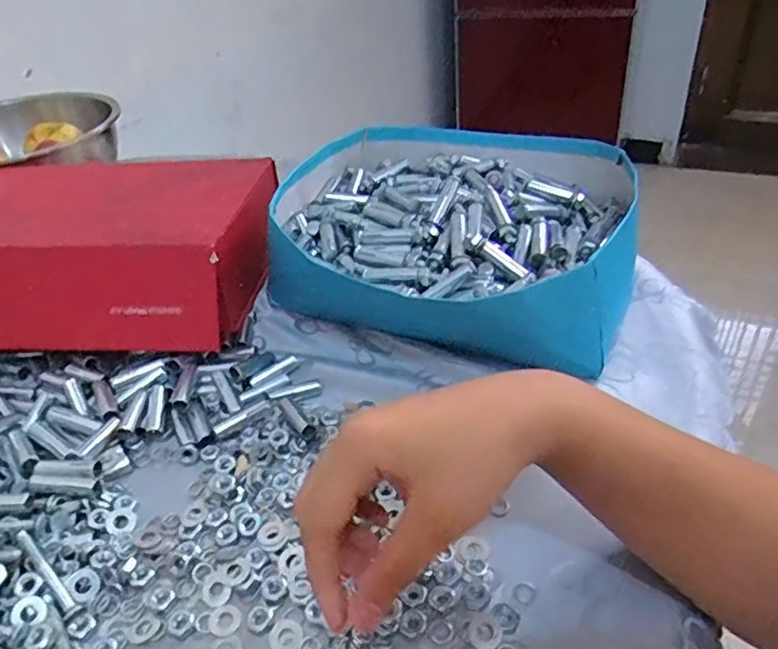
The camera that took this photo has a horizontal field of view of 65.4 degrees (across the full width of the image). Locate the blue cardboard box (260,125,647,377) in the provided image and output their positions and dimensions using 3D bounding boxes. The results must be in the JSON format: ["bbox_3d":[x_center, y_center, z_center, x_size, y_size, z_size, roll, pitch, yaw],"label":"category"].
[{"bbox_3d":[0.059,-0.080,0.523,0.289,0.088,0.261,16,42,25],"label":"blue cardboard box"}]

